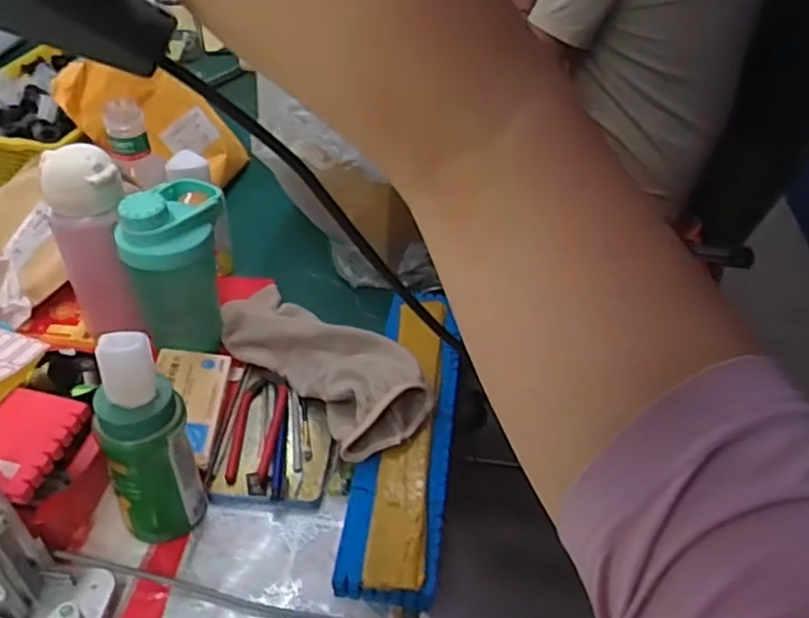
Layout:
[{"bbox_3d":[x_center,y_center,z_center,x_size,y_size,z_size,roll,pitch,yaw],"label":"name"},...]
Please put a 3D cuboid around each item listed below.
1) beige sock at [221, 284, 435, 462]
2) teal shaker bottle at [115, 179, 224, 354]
[{"bbox_3d":[-0.086,0.044,0.679,0.095,0.069,0.265,-30,51,-31],"label":"beige sock"},{"bbox_3d":[-0.218,-0.048,0.680,0.075,0.156,0.093,9,42,6],"label":"teal shaker bottle"}]

